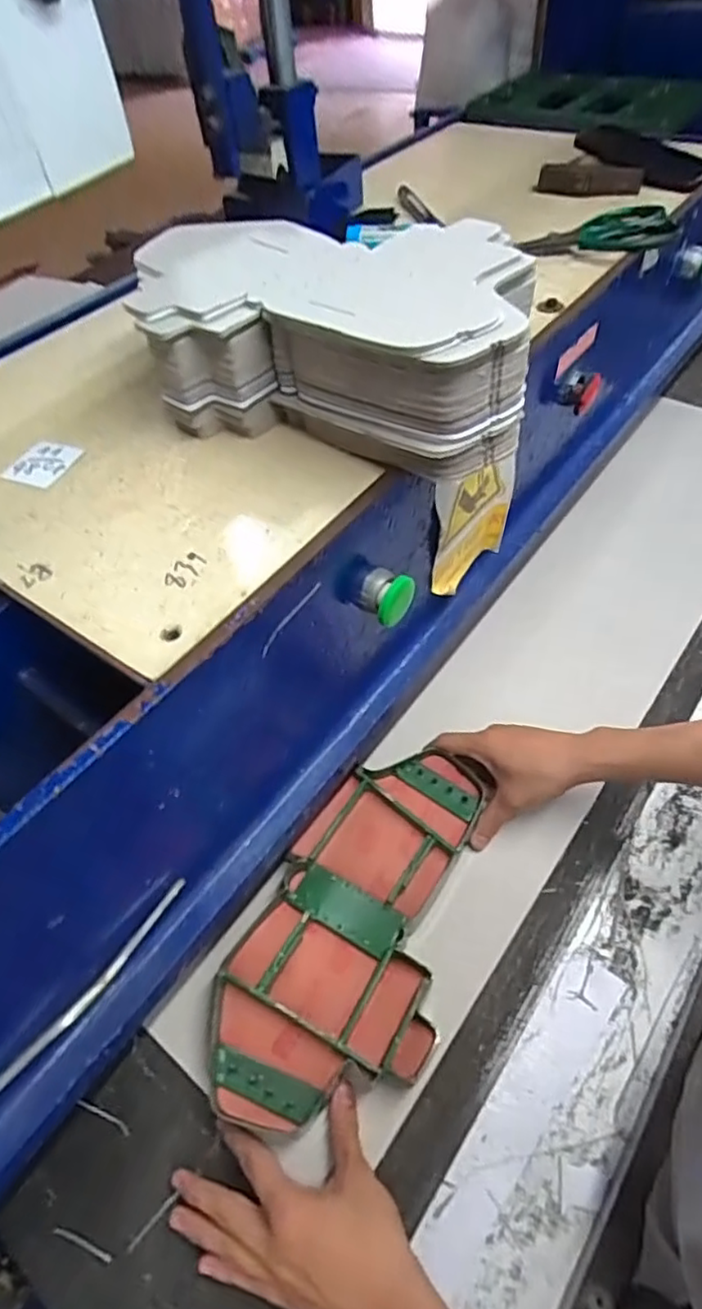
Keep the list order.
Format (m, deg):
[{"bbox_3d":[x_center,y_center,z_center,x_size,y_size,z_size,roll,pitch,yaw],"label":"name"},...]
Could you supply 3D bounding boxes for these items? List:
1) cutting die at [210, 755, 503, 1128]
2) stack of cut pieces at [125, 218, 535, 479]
[{"bbox_3d":[0.012,0.219,0.537,0.160,0.028,0.316,22,59,21],"label":"cutting die"},{"bbox_3d":[-0.012,-0.237,0.479,0.308,0.099,0.184,20,56,20],"label":"stack of cut pieces"}]

